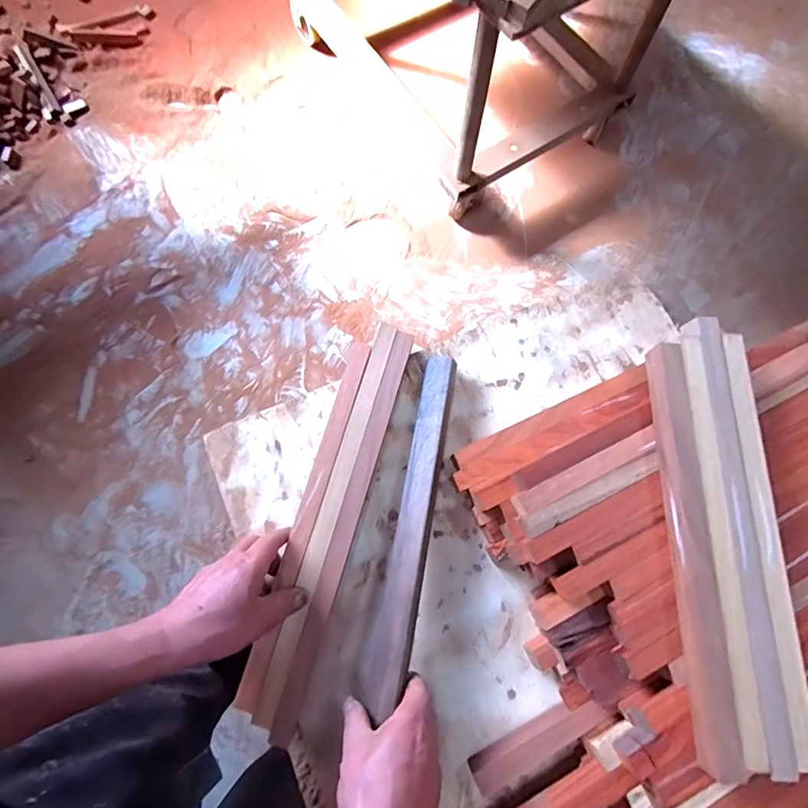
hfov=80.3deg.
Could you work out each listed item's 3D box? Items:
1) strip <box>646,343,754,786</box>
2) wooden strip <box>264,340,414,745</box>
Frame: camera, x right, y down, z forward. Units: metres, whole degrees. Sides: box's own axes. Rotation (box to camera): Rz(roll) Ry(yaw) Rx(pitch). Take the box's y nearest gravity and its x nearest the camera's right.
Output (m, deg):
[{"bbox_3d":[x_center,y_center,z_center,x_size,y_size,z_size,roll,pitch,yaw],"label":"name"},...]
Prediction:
[{"bbox_3d":[0.254,0.119,0.426,0.027,0.033,0.354,1,75,0],"label":"strip"},{"bbox_3d":[-0.057,0.120,0.507,0.022,0.037,0.412,16,75,4],"label":"wooden strip"}]

